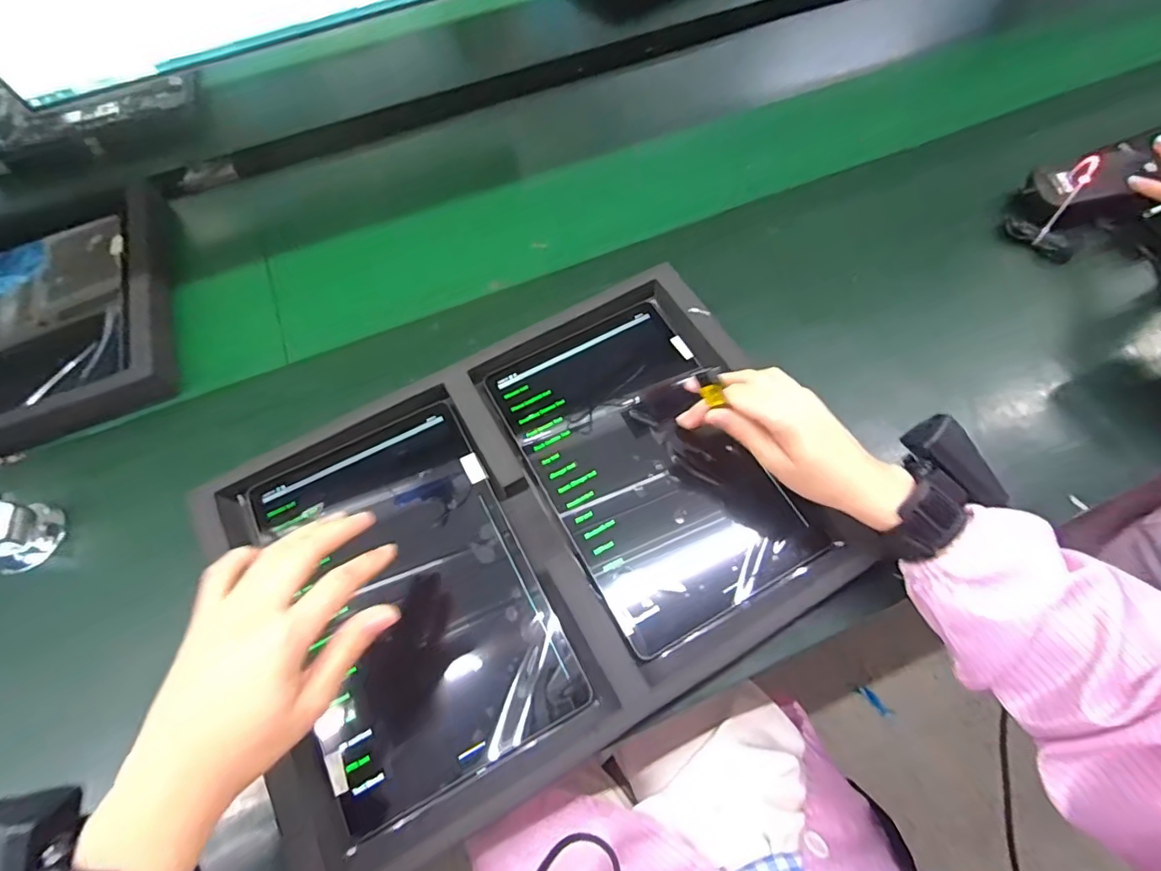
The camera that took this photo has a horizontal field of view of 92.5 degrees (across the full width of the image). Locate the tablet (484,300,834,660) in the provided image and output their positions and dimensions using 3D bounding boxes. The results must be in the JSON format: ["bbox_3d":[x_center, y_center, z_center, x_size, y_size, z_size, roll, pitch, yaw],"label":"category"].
[{"bbox_3d":[0.051,0.017,0.441,0.167,0.011,0.256,-25,67,-12],"label":"tablet"}]

